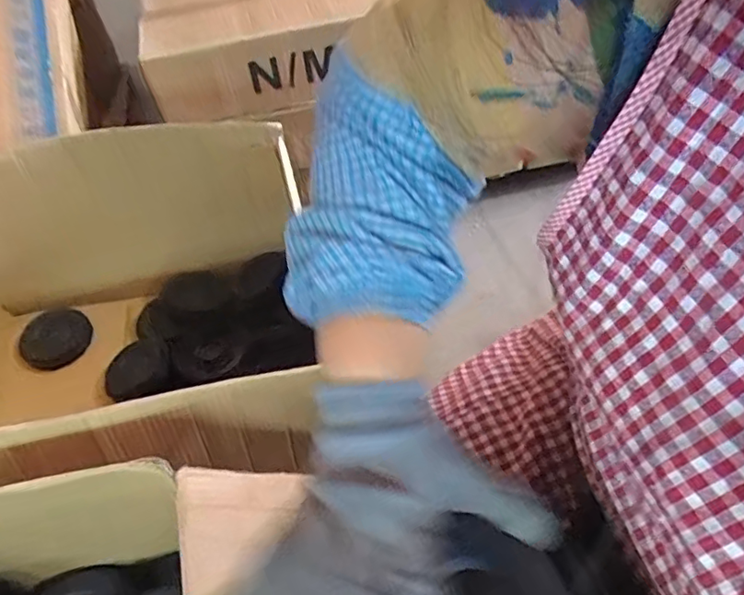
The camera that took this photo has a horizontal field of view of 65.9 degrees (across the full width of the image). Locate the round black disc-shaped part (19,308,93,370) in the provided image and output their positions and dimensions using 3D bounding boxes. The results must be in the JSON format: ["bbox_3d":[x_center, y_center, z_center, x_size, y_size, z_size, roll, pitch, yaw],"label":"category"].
[{"bbox_3d":[-0.578,0.074,1.050,0.123,0.016,0.099,-33,90,-42],"label":"round black disc-shaped part"}]

